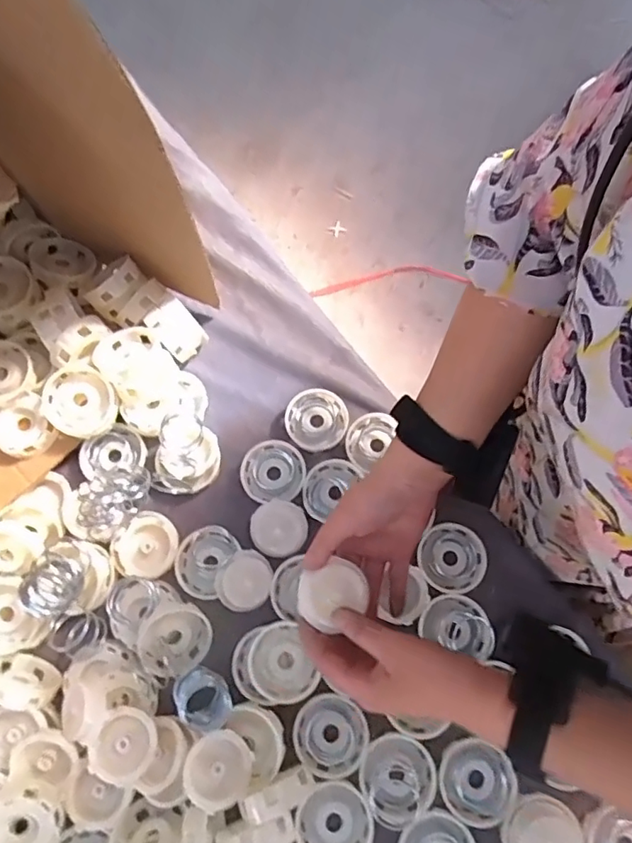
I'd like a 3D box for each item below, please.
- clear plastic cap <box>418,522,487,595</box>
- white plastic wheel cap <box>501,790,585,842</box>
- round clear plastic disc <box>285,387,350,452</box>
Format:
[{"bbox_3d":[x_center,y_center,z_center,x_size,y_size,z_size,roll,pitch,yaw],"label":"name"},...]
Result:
[{"bbox_3d":[0.127,0.126,0.506,0.060,0.011,0.061,0,70,0],"label":"clear plastic cap"},{"bbox_3d":[0.176,0.328,0.436,0.057,0.026,0.059,0,70,0],"label":"white plastic wheel cap"},{"bbox_3d":[0.000,-0.002,0.545,0.060,0.012,0.060,0,70,0],"label":"round clear plastic disc"}]

